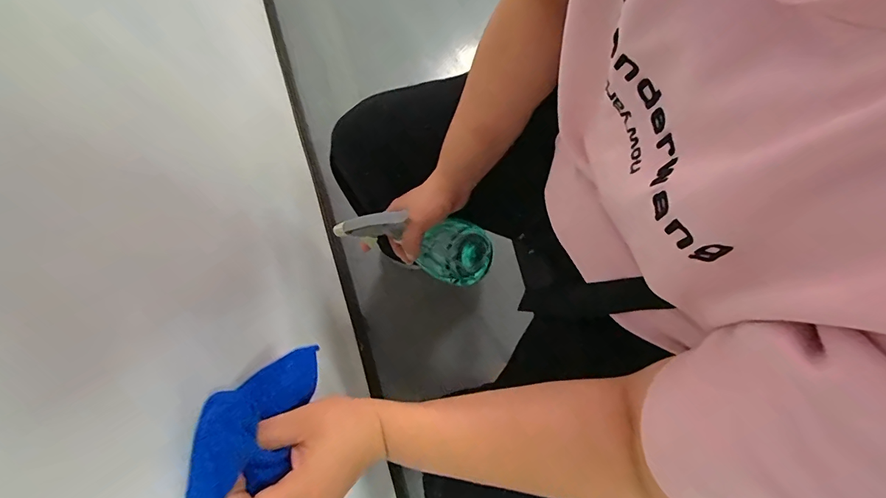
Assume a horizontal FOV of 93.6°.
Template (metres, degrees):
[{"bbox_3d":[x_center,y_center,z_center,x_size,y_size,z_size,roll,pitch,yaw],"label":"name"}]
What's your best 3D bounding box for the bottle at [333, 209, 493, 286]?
[{"bbox_3d":[-0.024,-0.009,0.521,0.202,0.073,0.080,18,72,-43],"label":"bottle"}]

